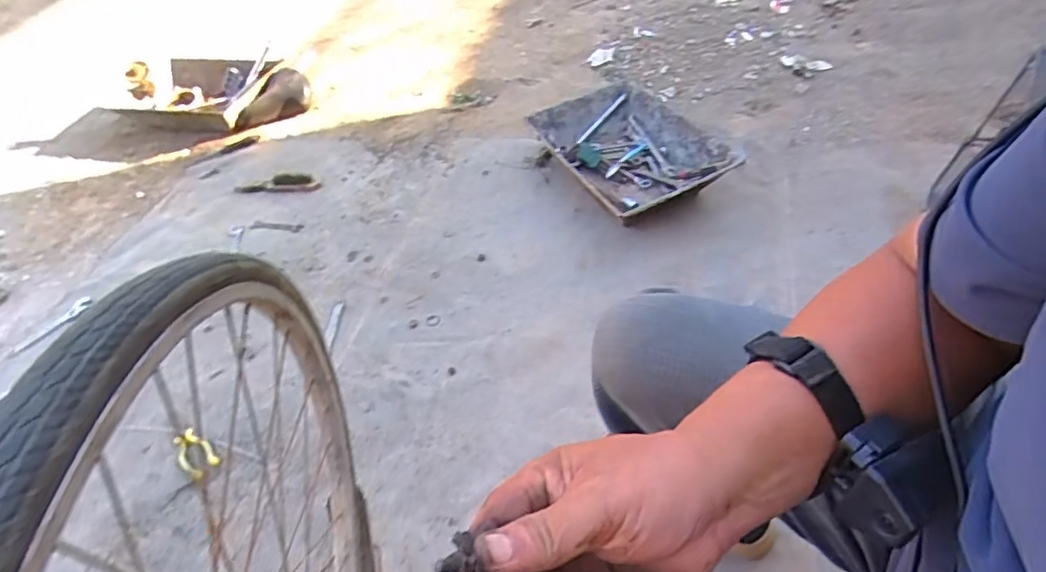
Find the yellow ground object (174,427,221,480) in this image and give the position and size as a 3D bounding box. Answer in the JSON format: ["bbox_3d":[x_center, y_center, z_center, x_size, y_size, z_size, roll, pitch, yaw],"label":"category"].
[{"bbox_3d":[-0.595,0.300,1.036,0.107,0.005,0.054,31,57,31],"label":"yellow ground object"}]

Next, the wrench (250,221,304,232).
[{"bbox_3d":[-0.637,-0.153,1.478,0.142,0.009,0.034,2,48,14],"label":"wrench"}]

